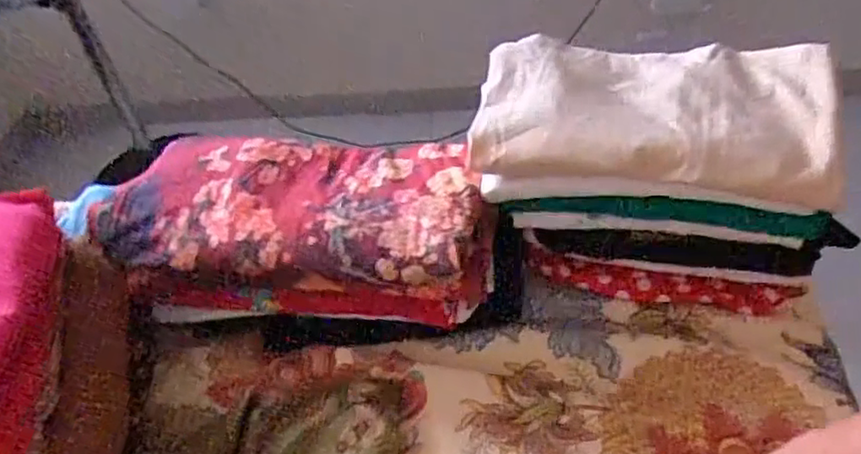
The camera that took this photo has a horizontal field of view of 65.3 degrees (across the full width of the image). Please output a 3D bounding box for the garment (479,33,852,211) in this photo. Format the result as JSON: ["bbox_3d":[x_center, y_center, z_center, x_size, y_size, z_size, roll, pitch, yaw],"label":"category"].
[{"bbox_3d":[0.163,-0.092,0.539,0.252,0.043,0.139,7,51,12],"label":"garment"}]

